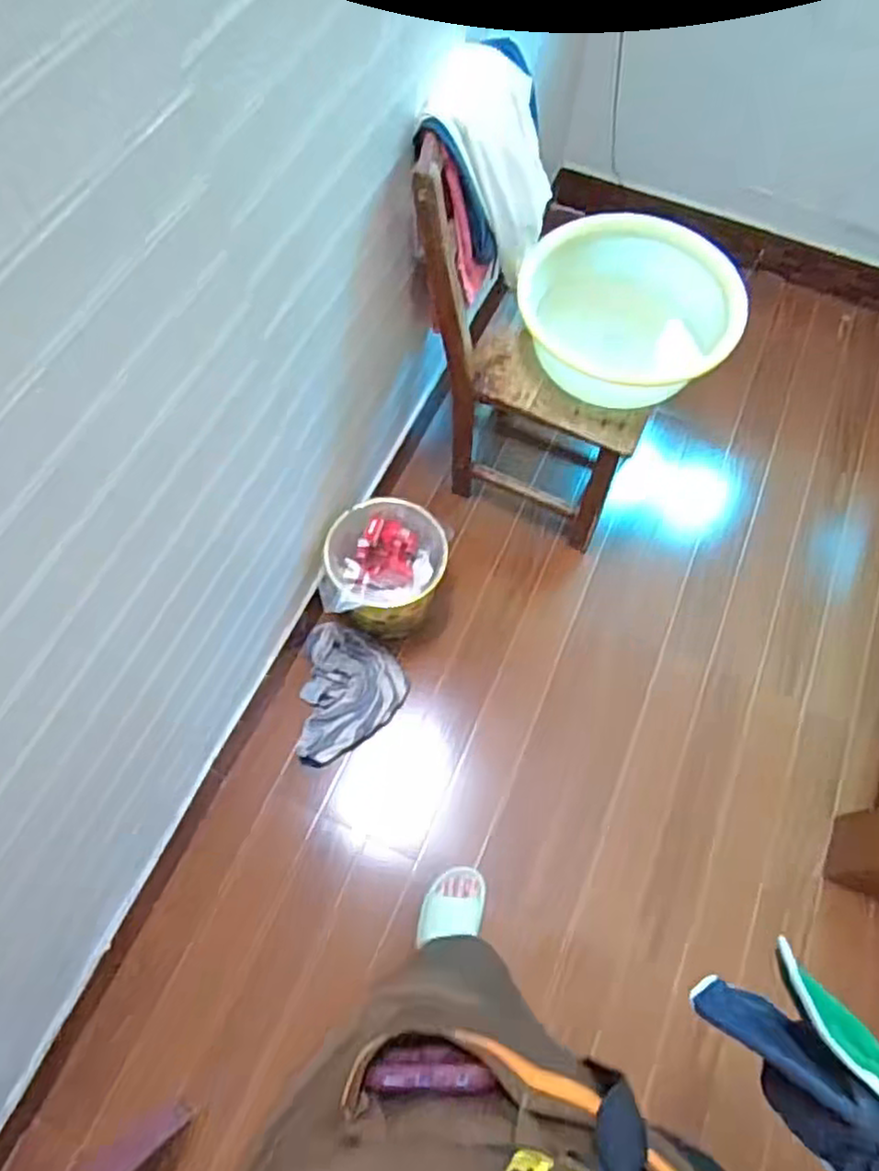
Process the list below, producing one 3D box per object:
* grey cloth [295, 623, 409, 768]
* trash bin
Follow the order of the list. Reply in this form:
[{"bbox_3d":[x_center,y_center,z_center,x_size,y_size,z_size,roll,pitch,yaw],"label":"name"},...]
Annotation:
[{"bbox_3d":[-0.173,0.219,1.421,0.201,0.034,0.275,3,68,0],"label":"grey cloth"},{"bbox_3d":[-0.109,-0.029,1.403,0.227,0.238,0.230,0,66,-1],"label":"trash bin"}]

